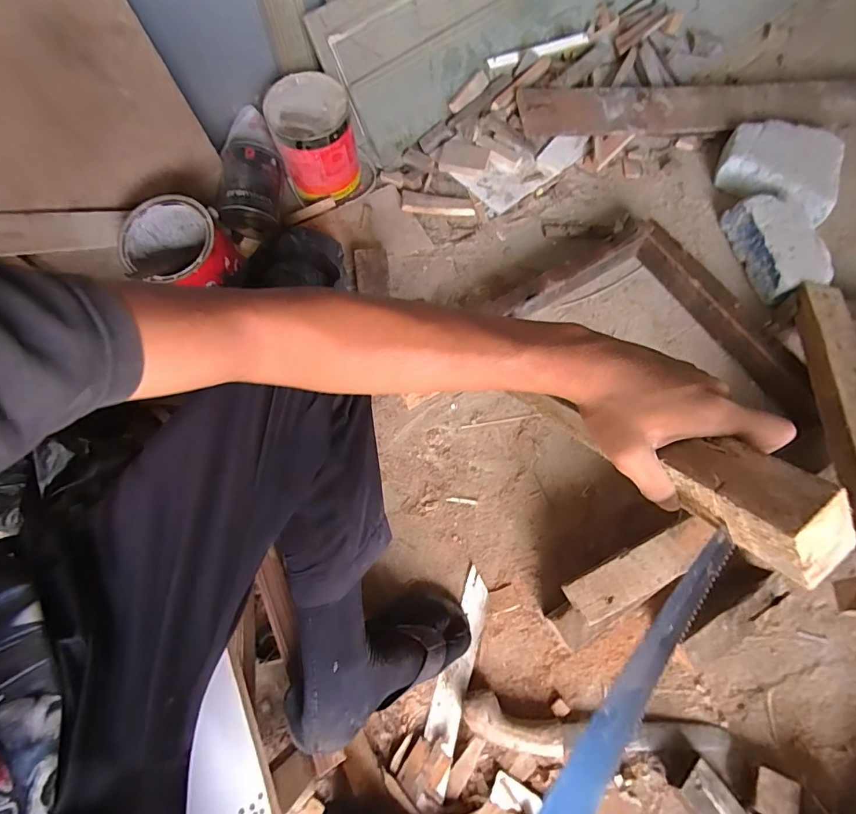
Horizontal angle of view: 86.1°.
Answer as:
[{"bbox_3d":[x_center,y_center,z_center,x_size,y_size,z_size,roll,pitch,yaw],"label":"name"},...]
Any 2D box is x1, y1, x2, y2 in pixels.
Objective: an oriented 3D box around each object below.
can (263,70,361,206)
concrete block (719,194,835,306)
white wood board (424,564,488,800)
[{"bbox_3d":[-0.214,-0.505,0.876,0.143,0.160,0.150,0,71,1],"label":"can"},{"bbox_3d":[0.643,-0.292,0.842,0.115,0.067,0.210,-8,71,-2],"label":"concrete block"},{"bbox_3d":[0.039,0.374,0.642,0.043,0.010,0.276,15,71,6],"label":"white wood board"}]

